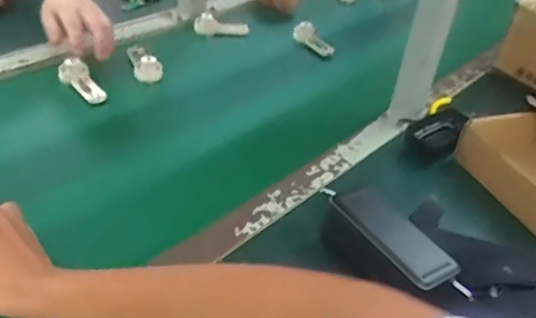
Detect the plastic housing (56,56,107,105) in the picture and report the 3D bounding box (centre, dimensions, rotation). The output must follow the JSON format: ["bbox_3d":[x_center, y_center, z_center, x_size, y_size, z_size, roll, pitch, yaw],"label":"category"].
[{"bbox_3d":[-0.249,-0.105,0.770,0.033,0.025,0.087,-27,61,-40],"label":"plastic housing"}]

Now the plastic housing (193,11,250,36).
[{"bbox_3d":[-0.080,-0.234,0.985,0.093,0.033,0.024,-3,36,-15],"label":"plastic housing"}]

